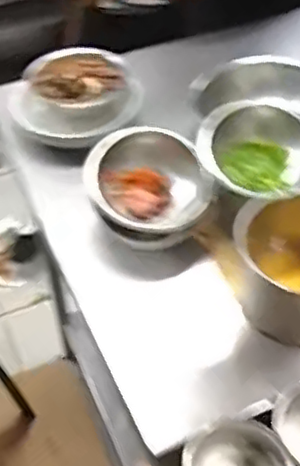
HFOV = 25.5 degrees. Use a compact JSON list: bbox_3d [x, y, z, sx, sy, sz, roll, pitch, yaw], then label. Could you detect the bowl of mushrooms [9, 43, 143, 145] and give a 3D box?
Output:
[{"bbox_3d":[-0.127,-0.237,1.143,0.204,0.093,0.193,-1,47,1],"label":"bowl of mushrooms"}]

